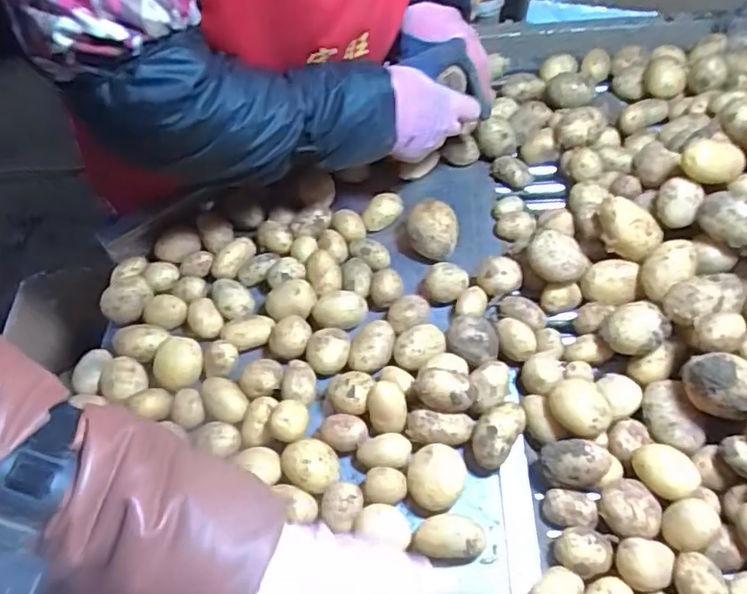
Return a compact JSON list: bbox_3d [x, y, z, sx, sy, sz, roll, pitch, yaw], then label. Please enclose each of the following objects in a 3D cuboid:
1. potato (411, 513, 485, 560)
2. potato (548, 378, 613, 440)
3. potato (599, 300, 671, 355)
[{"bbox_3d":[0.059,0.195,0.487,0.057,0.036,0.033,-5,54,-1],"label":"potato"},{"bbox_3d":[0.179,0.096,0.520,0.049,0.043,0.052,-1,54,2],"label":"potato"},{"bbox_3d":[0.238,0.033,0.555,0.046,0.042,0.048,-1,54,2],"label":"potato"}]

